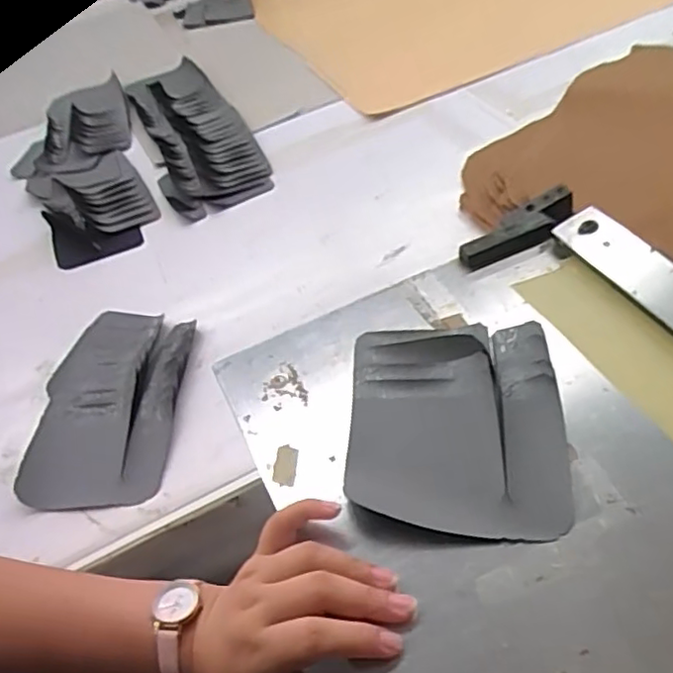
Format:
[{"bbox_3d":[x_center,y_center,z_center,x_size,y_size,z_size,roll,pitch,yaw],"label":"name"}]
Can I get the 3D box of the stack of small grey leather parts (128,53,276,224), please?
[{"bbox_3d":[-0.216,-0.306,0.971,0.144,0.052,0.435,-18,52,-14],"label":"stack of small grey leather parts"}]

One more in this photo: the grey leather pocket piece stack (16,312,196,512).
[{"bbox_3d":[-0.217,0.061,0.625,0.132,0.025,0.227,-4,47,6],"label":"grey leather pocket piece stack"}]

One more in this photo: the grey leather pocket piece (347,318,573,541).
[{"bbox_3d":[0.073,0.053,0.404,0.126,0.032,0.149,-2,48,9],"label":"grey leather pocket piece"}]

